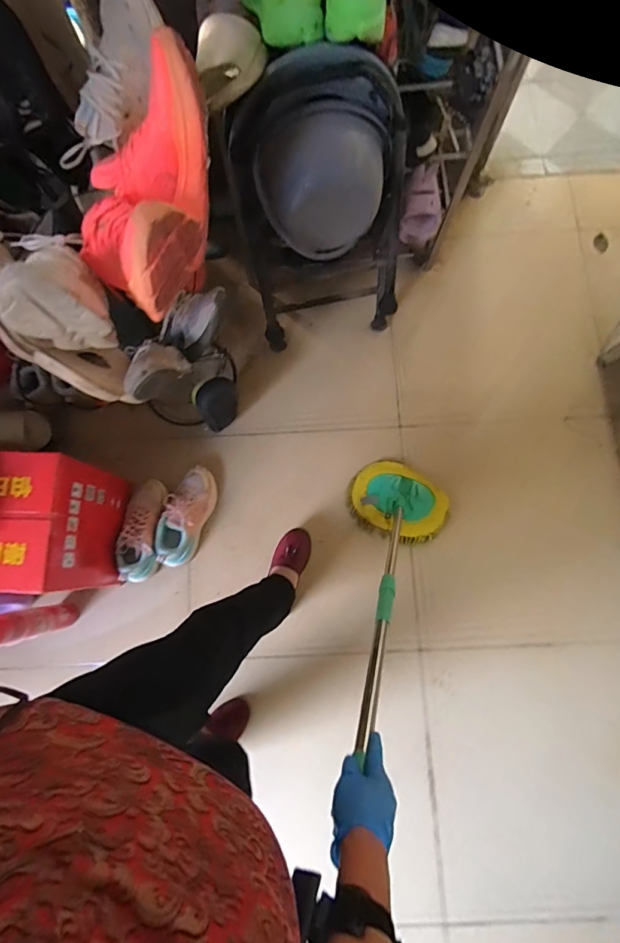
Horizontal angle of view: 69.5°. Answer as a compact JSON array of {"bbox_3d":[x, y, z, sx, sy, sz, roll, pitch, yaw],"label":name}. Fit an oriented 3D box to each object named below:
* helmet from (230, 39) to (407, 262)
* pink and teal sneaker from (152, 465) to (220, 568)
[{"bbox_3d":[0.017,-0.579,0.856,0.297,0.360,0.161,-23,52,-5],"label":"helmet"},{"bbox_3d":[-0.318,0.116,1.144,0.095,0.090,0.260,20,80,5],"label":"pink and teal sneaker"}]

